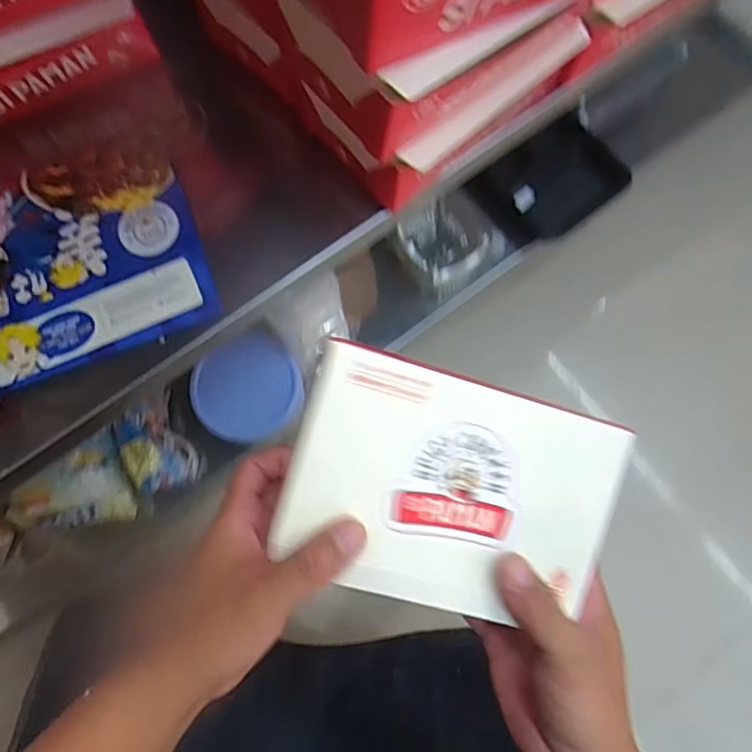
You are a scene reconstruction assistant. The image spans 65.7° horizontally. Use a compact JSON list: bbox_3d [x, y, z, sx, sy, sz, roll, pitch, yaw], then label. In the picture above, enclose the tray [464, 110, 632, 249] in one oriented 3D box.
[{"bbox_3d":[0.249,-0.281,0.830,0.199,0.037,0.148,-33,77,-7],"label":"tray"}]

